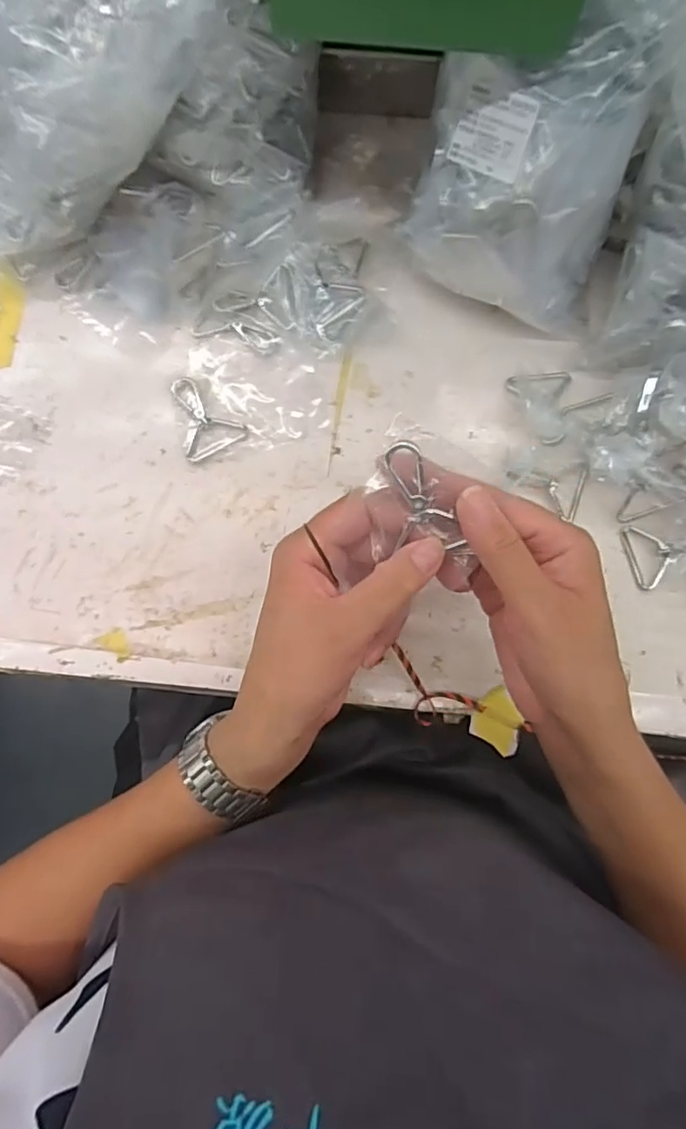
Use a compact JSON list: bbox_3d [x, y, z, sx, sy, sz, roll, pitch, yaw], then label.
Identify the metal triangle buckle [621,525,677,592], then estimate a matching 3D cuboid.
[{"bbox_3d":[0.217,-0.007,0.407,0.029,0.005,0.046,-18,79,24],"label":"metal triangle buckle"}]

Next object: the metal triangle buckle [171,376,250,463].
[{"bbox_3d":[-0.102,-0.111,0.422,0.048,0.010,0.059,-24,83,-4],"label":"metal triangle buckle"}]

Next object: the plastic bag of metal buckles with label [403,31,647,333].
[{"bbox_3d":[0.118,-0.234,0.375,0.144,0.150,0.082,30,82,3],"label":"plastic bag of metal buckles with label"}]

